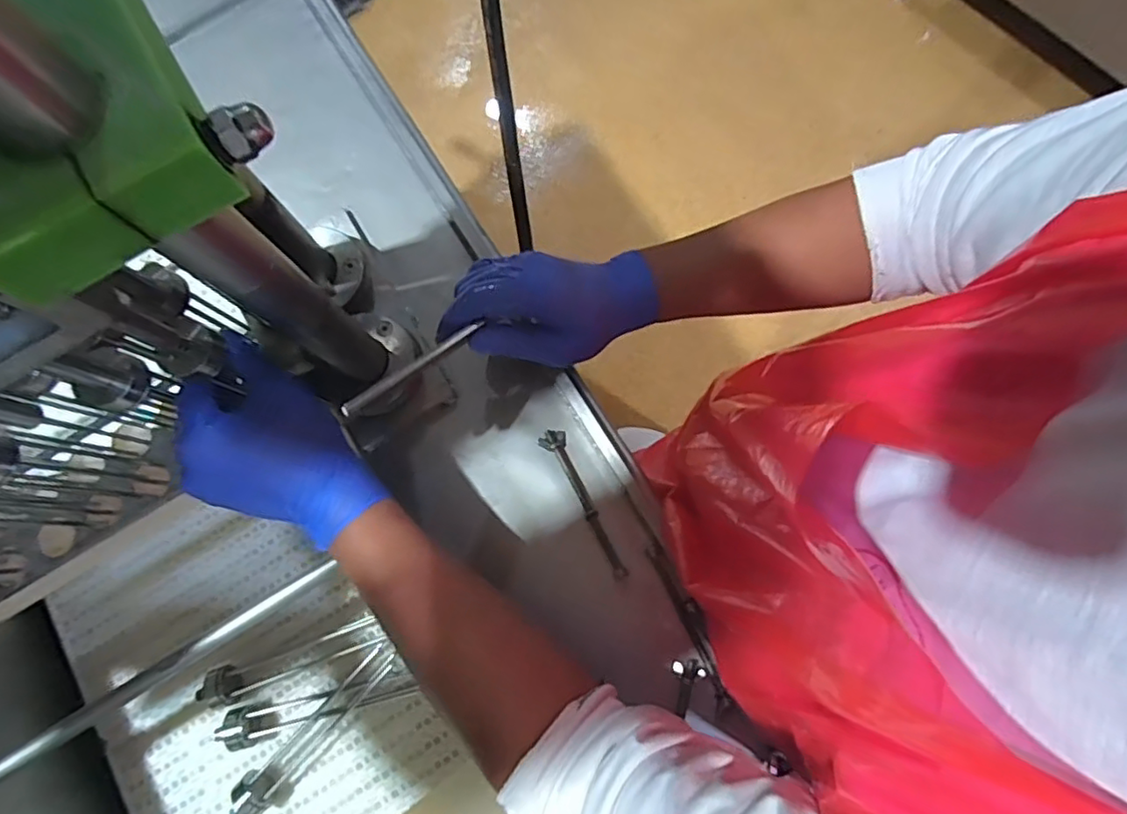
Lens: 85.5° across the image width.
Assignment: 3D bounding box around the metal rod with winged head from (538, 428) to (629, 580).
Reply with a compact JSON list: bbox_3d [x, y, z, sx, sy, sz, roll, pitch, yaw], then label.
[{"bbox_3d":[0.015,0.073,0.465,0.020,0.010,0.123,-25,77,-3],"label":"metal rod with winged head"}]

